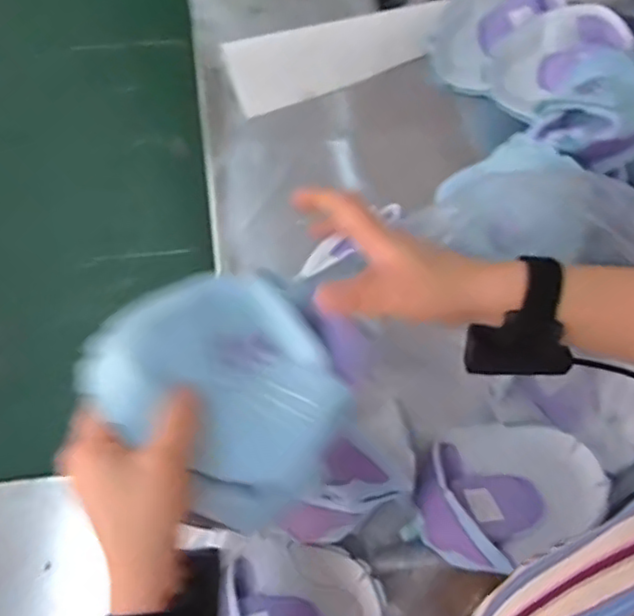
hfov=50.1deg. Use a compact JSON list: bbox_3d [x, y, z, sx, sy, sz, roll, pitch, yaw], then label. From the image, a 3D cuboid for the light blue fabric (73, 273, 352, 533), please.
[{"bbox_3d":[-0.058,0.045,0.417,0.155,0.040,0.121,41,72,13],"label":"light blue fabric"}]

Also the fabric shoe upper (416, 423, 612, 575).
[{"bbox_3d":[0.167,0.157,0.609,0.160,0.034,0.136,-22,39,-11],"label":"fabric shoe upper"}]

